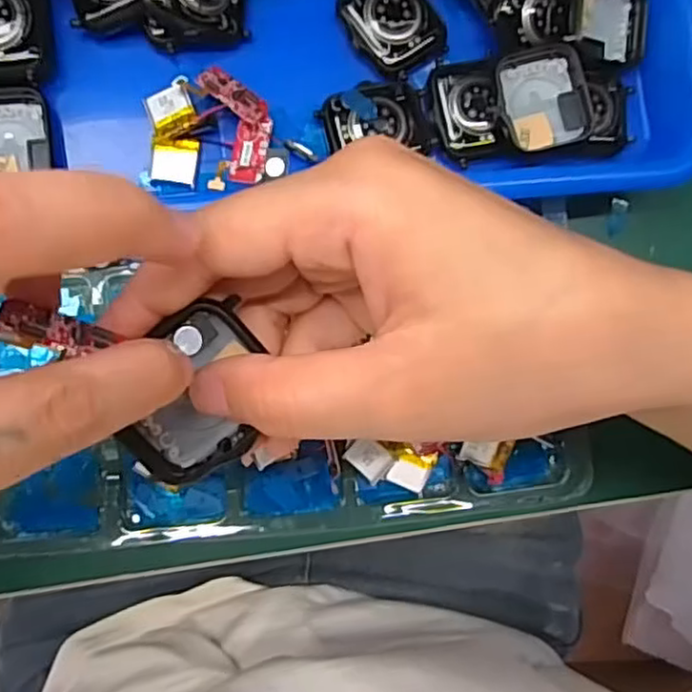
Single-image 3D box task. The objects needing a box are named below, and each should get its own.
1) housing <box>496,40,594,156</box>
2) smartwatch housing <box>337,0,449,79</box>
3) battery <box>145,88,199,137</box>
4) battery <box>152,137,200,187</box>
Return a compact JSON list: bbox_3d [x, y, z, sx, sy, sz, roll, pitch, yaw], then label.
[{"bbox_3d":[0.081,-0.104,0.283,0.037,0.012,0.041,-12,86,-7],"label":"housing"},{"bbox_3d":[0.020,-0.137,0.285,0.036,0.008,0.043,-34,89,-8],"label":"smartwatch housing"},{"bbox_3d":[-0.070,-0.094,0.271,0.018,0.004,0.019,-21,85,-2],"label":"battery"},{"bbox_3d":[-0.069,-0.075,0.275,0.018,0.004,0.018,1,85,-6],"label":"battery"}]

